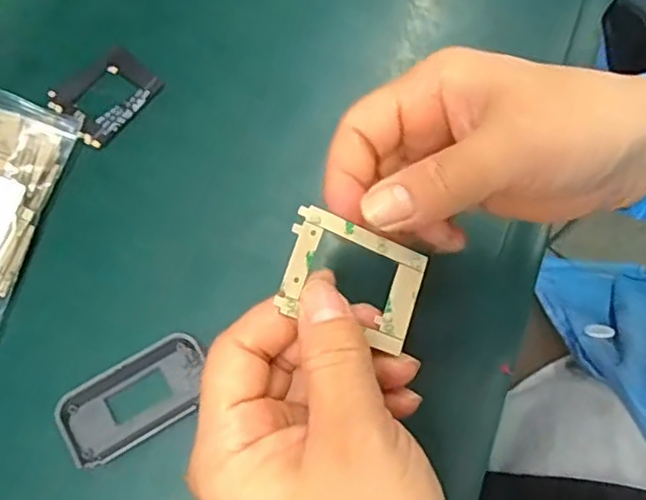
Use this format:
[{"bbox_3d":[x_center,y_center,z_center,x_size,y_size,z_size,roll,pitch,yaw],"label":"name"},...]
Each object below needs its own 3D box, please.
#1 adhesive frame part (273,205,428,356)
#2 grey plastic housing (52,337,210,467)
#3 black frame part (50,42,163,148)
[{"bbox_3d":[0.011,0.010,0.228,0.054,0.005,0.037,23,75,-21],"label":"adhesive frame part"},{"bbox_3d":[-0.092,0.074,0.312,0.076,0.005,0.038,-30,75,-10],"label":"grey plastic housing"},{"bbox_3d":[-0.126,-0.091,0.367,0.044,0.004,0.056,41,76,12],"label":"black frame part"}]

